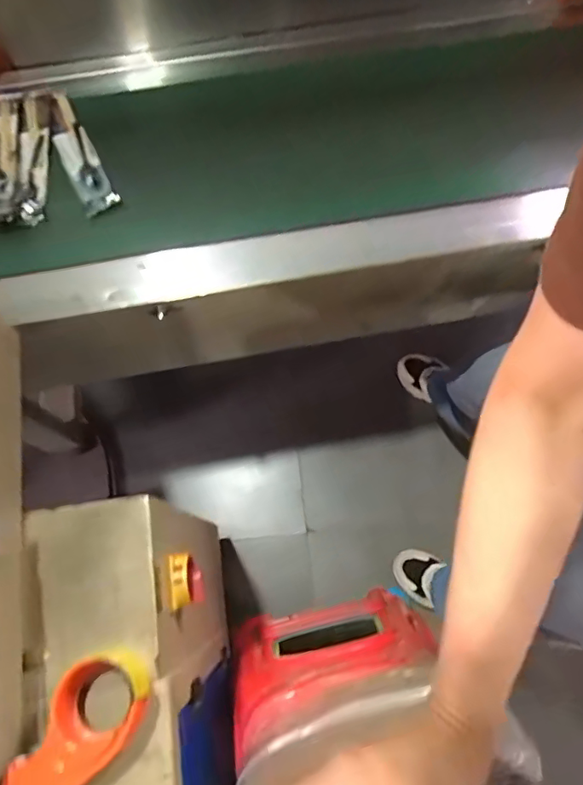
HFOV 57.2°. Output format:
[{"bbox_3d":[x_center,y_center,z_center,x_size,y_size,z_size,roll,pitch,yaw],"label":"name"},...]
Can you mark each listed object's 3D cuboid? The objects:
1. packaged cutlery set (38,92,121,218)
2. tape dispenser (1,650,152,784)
[{"bbox_3d":[-0.308,-0.349,0.755,0.048,0.032,0.233,-27,73,-8],"label":"packaged cutlery set"},{"bbox_3d":[-0.206,0.340,0.531,0.086,0.057,0.146,30,75,11],"label":"tape dispenser"}]

